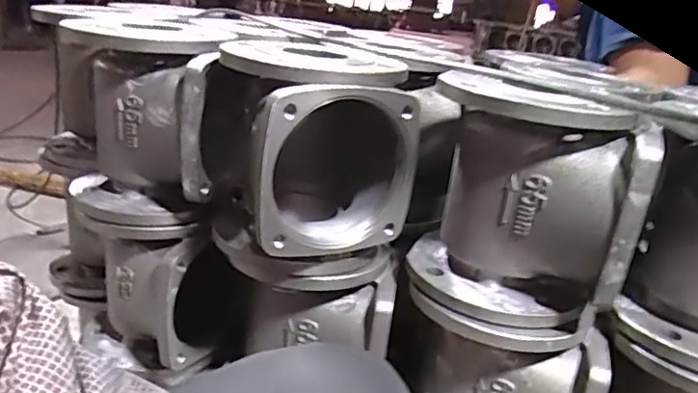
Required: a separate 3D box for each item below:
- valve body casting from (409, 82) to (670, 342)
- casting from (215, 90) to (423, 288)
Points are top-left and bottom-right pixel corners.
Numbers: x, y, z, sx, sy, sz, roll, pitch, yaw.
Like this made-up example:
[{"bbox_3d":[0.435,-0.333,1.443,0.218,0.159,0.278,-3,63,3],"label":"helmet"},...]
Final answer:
[{"bbox_3d":[0.151,0.005,0.528,0.164,0.202,0.145,8,20,3],"label":"valve body casting"},{"bbox_3d":[-0.033,-0.019,0.580,0.167,0.200,0.161,6,20,-2],"label":"casting"}]

